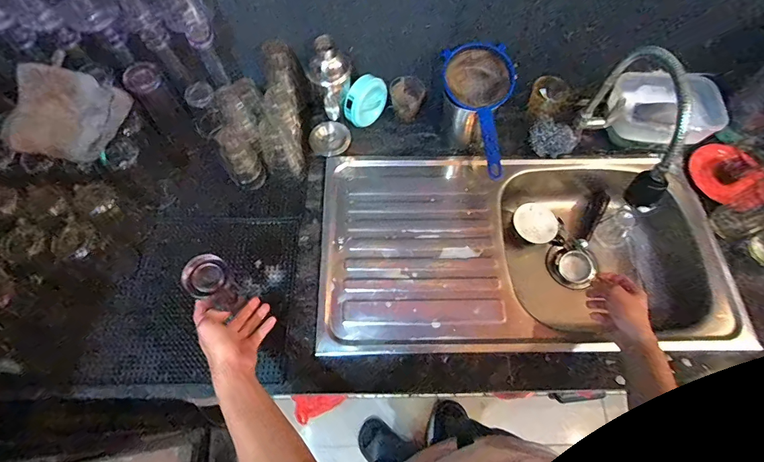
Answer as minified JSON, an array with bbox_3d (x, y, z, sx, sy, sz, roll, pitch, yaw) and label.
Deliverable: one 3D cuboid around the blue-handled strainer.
[{"bbox_3d":[0.189,-0.222,0.728,0.130,0.068,0.262,-6,79,-4],"label":"blue-handled strainer"}]

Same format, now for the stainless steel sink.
[{"bbox_3d":[0.263,0.054,0.796,0.749,0.162,0.404,-1,65,0],"label":"stainless steel sink"}]

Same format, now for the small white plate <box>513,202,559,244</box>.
[{"bbox_3d":[0.332,-0.020,0.822,0.094,0.022,0.095,32,69,14],"label":"small white plate"}]

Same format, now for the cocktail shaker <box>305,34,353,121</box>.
[{"bbox_3d":[-0.103,-0.300,0.768,0.087,0.180,0.069,-5,66,-2],"label":"cocktail shaker"}]

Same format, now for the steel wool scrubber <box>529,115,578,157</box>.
[{"bbox_3d":[0.355,-0.193,0.805,0.094,0.035,0.074,28,67,12],"label":"steel wool scrubber"}]

